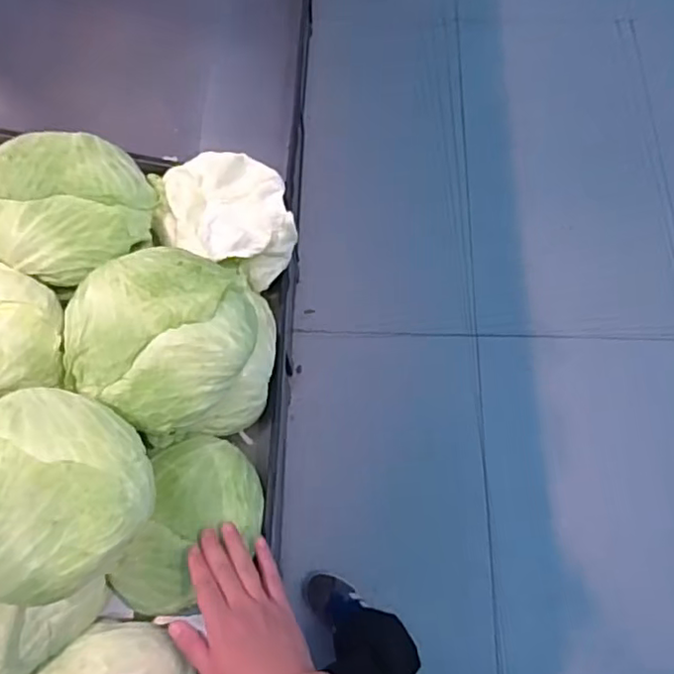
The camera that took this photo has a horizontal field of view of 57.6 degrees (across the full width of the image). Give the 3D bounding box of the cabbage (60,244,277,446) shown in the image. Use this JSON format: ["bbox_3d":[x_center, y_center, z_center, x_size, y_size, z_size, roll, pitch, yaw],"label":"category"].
[{"bbox_3d":[-0.183,0.015,0.683,0.199,0.130,0.185,0,67,1],"label":"cabbage"}]

